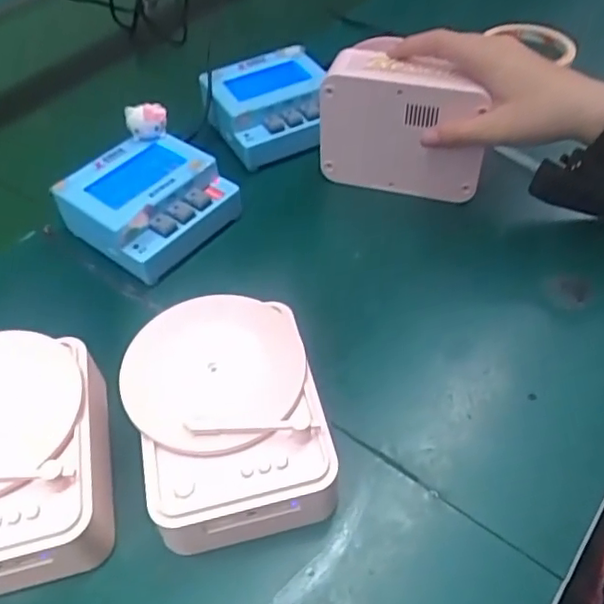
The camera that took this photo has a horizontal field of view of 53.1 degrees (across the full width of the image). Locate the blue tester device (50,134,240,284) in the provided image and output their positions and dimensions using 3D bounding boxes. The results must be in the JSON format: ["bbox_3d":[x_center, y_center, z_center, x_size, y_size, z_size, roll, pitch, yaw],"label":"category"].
[{"bbox_3d":[-0.113,-0.074,0.464,0.100,0.052,0.102,33,59,27],"label":"blue tester device"}]

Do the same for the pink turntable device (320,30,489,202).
[{"bbox_3d":[0.080,-0.137,0.468,0.121,0.100,0.045,14,52,15],"label":"pink turntable device"}]

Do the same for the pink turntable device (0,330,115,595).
[{"bbox_3d":[-0.157,0.084,0.331,0.104,0.054,0.131,-16,51,-10],"label":"pink turntable device"}]

